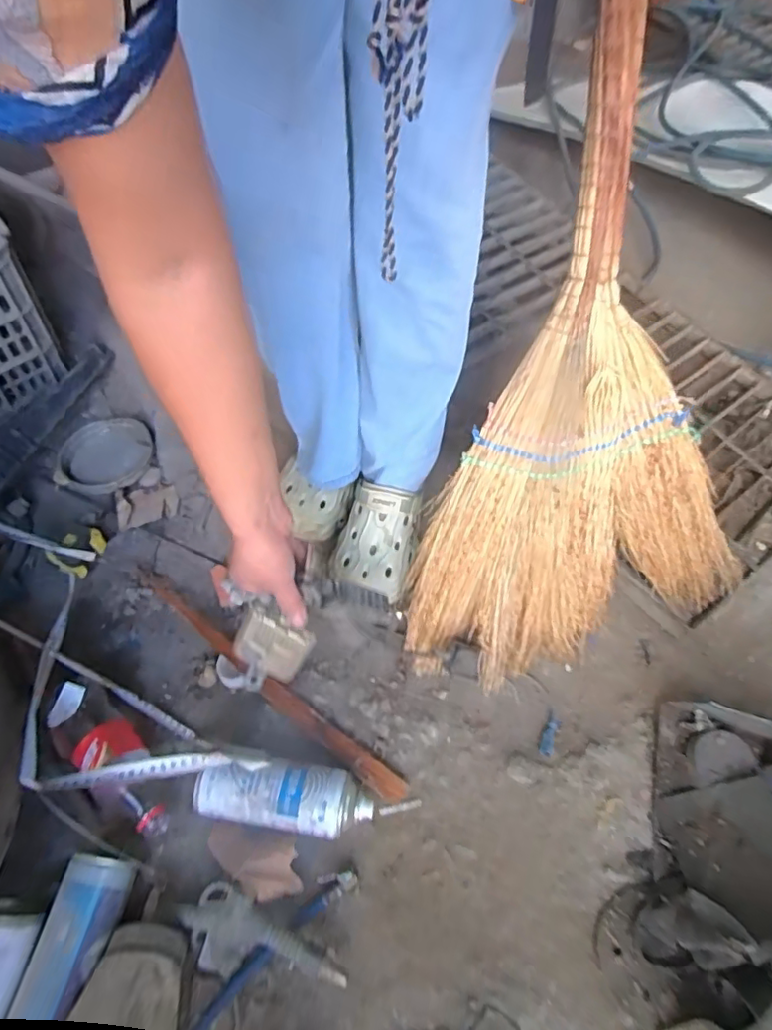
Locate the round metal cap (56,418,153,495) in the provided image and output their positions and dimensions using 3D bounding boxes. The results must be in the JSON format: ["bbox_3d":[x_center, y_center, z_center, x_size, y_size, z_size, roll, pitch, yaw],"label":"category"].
[{"bbox_3d":[-0.443,-0.095,0.897,0.140,0.016,0.152,3,59,-5],"label":"round metal cap"}]

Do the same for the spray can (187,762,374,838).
[{"bbox_3d":[-0.107,0.299,0.605,0.184,0.066,0.063,10,58,-1],"label":"spray can"}]

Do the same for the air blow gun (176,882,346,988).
[{"bbox_3d":[-0.122,0.413,0.548,0.169,0.048,0.065,25,59,8],"label":"air blow gun"}]

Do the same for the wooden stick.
[{"bbox_3d":[-0.164,0.198,0.713,0.458,0.020,0.032,36,62,15],"label":"wooden stick"}]

